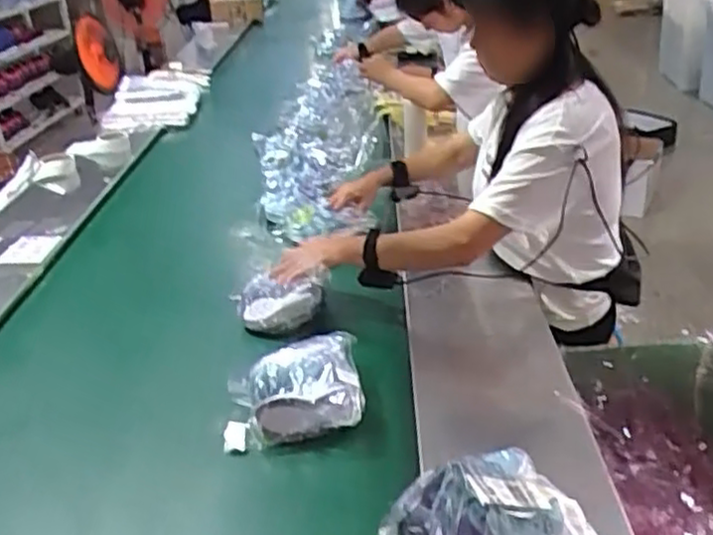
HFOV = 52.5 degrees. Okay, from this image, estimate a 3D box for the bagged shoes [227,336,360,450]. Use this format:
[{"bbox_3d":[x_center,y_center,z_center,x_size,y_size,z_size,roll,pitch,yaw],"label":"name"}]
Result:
[{"bbox_3d":[-0.100,0.186,1.114,0.205,0.089,0.163,-5,28,-2],"label":"bagged shoes"}]

